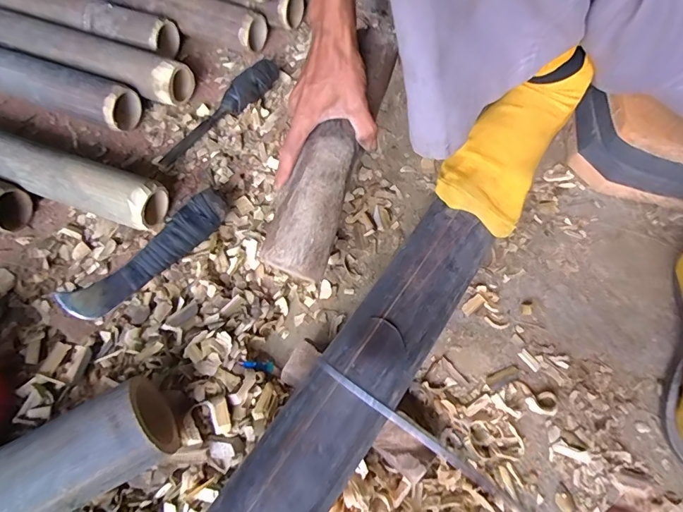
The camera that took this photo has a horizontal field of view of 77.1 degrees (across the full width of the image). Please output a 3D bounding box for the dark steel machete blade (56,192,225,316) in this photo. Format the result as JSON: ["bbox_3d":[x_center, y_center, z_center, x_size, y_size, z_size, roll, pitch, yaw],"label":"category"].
[{"bbox_3d":[-0.220,-0.003,0.485,0.207,0.034,0.053,-39,71,-15],"label":"dark steel machete blade"}]

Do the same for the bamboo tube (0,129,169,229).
[{"bbox_3d":[-0.517,-0.164,0.532,0.653,0.055,0.060,20,69,7],"label":"bamboo tube"}]

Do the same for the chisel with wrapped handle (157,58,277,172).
[{"bbox_3d":[-0.159,-0.192,0.566,0.036,0.034,0.205,39,72,16],"label":"chisel with wrapped handle"}]

